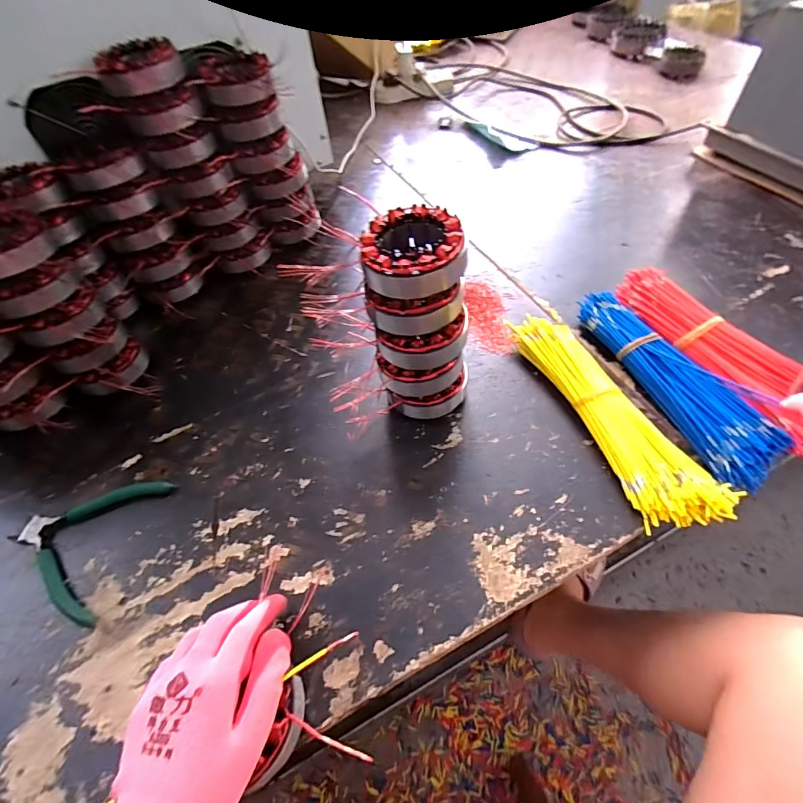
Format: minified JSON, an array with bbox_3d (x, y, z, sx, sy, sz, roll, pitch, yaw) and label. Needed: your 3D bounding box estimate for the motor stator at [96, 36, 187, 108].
[{"bbox_3d":[-0.291,-0.370,0.488,0.086,0.039,0.082,-27,56,-14],"label":"motor stator"}]

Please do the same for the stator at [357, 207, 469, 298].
[{"bbox_3d":[0.009,-0.124,0.358,0.086,0.035,0.083,1,54,6],"label":"stator"}]

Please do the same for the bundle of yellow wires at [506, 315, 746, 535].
[{"bbox_3d":[0.209,0.005,0.442,0.074,0.033,0.261,-20,55,-9],"label":"bundle of yellow wires"}]

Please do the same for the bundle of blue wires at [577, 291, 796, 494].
[{"bbox_3d":[0.288,-0.030,0.459,0.076,0.027,0.251,-21,55,-9],"label":"bundle of blue wires"}]

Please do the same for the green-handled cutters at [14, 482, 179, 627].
[{"bbox_3d":[-0.308,0.129,0.419,0.120,0.013,0.134,9,56,12],"label":"green-handled cutters"}]

